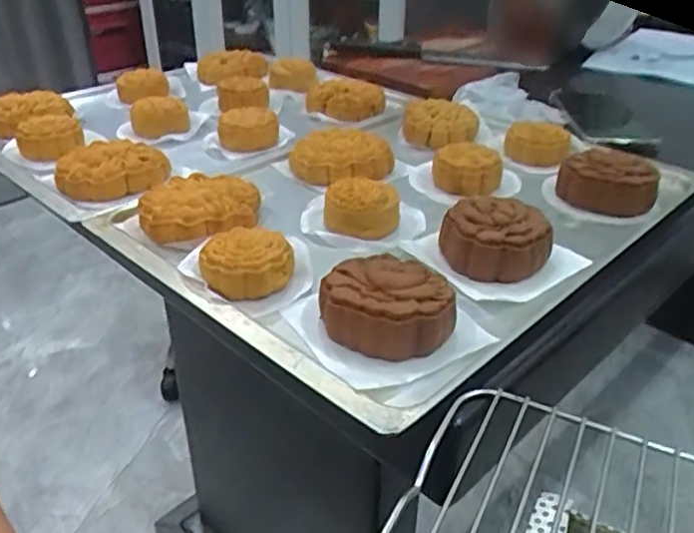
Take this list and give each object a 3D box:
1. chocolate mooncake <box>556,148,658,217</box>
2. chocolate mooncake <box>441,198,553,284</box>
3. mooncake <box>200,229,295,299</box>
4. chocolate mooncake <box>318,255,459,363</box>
[{"bbox_3d":[0.214,-0.070,0.531,0.077,0.035,0.062,16,35,23],"label":"chocolate mooncake"},{"bbox_3d":[0.102,-0.019,0.450,0.067,0.035,0.065,-9,33,-15],"label":"chocolate mooncake"},{"bbox_3d":[-0.067,-0.005,0.431,0.056,0.024,0.056,-8,33,-14],"label":"mooncake"},{"bbox_3d":[0.024,0.022,0.385,0.072,0.029,0.060,26,40,34],"label":"chocolate mooncake"}]

